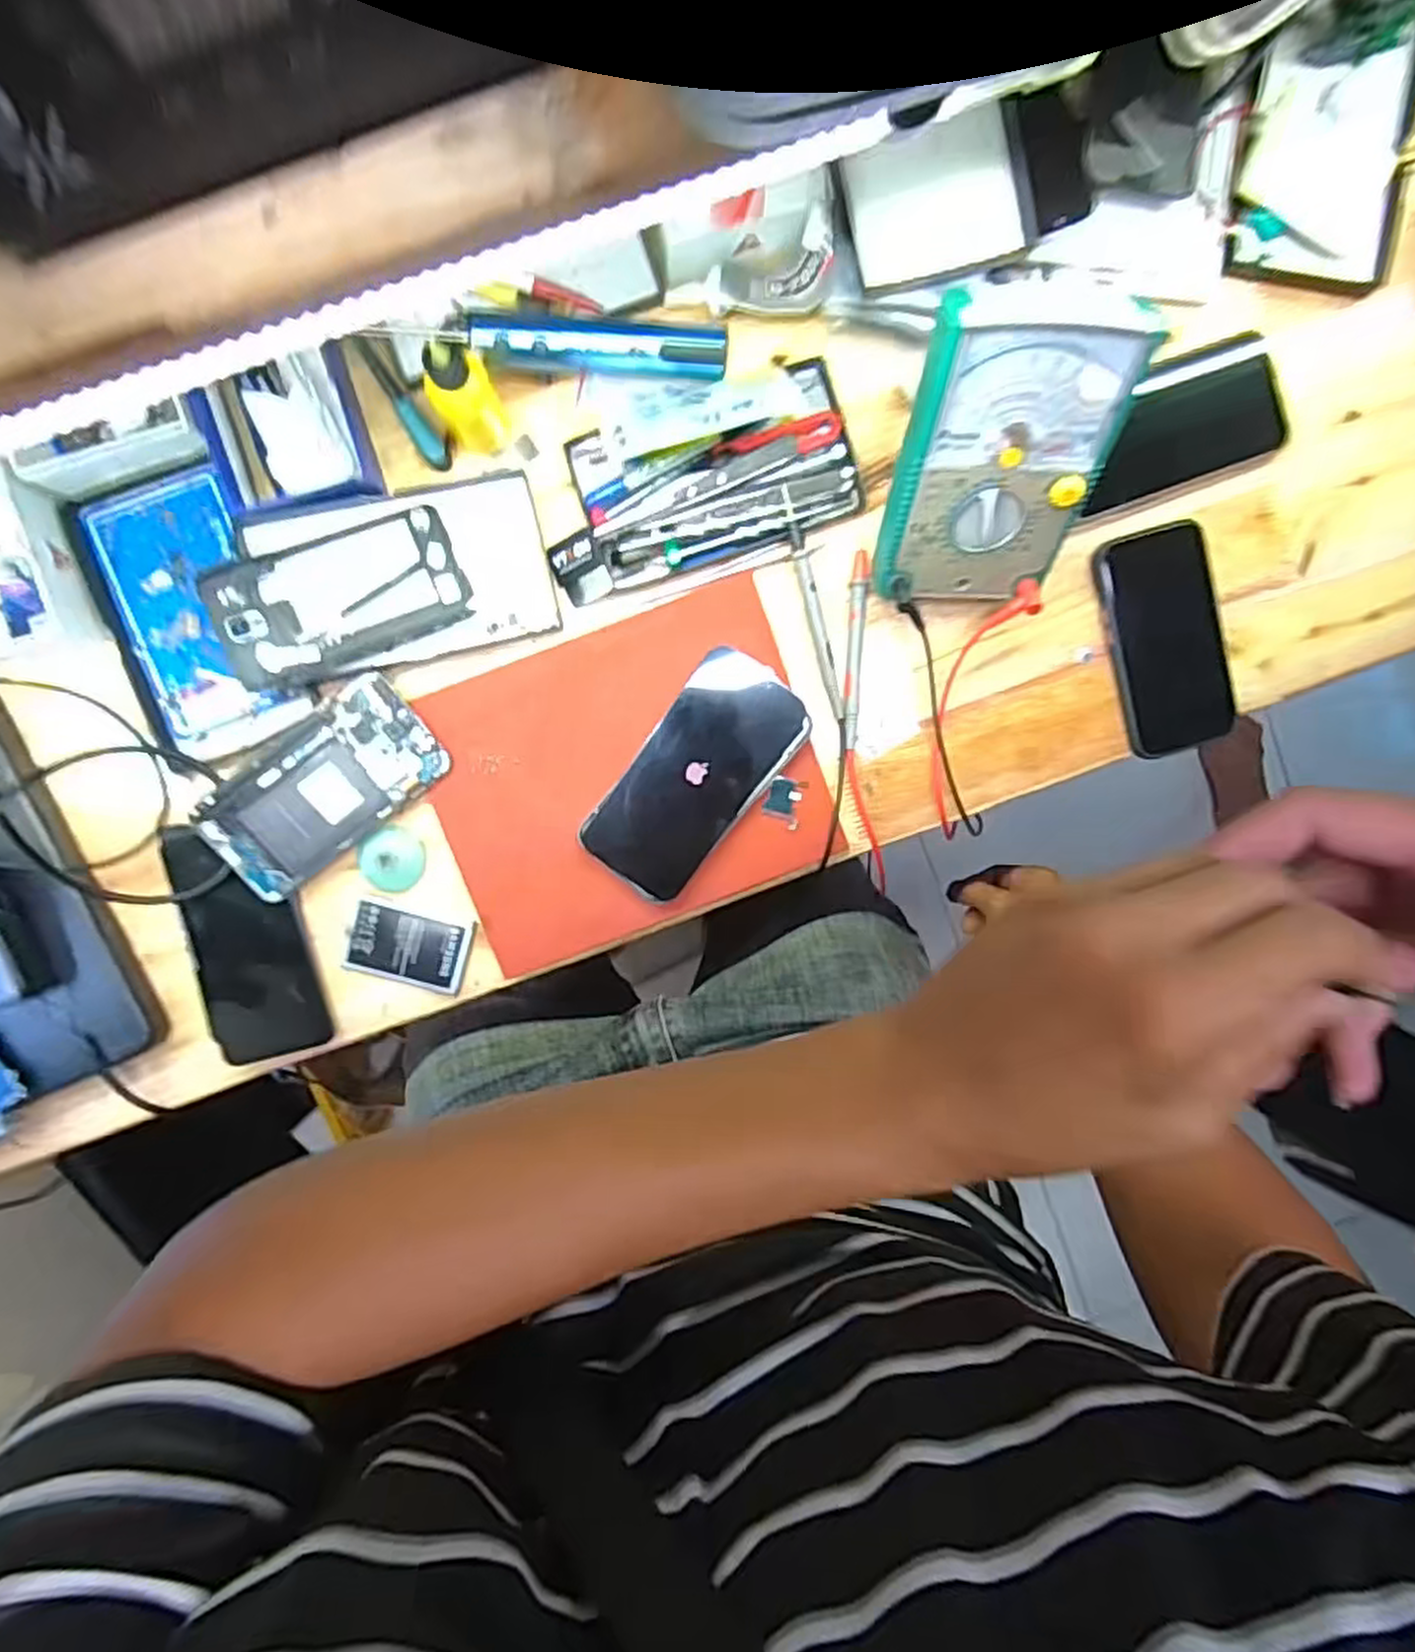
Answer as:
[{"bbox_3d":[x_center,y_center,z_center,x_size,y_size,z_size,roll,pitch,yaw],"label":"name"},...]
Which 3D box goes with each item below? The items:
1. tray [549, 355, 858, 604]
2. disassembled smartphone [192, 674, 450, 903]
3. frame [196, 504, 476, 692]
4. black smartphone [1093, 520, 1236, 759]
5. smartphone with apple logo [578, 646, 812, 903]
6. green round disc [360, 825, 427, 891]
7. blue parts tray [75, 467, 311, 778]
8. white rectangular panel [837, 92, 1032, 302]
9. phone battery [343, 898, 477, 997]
[{"bbox_3d":[-0.004,-0.217,0.499,0.200,0.018,0.098,-19,99,-3],"label":"tray"},{"bbox_3d":[-0.245,-0.024,0.506,0.148,0.011,0.075,-37,100,0],"label":"disassembled smartphone"},{"bbox_3d":[-0.223,-0.139,0.486,0.145,0.012,0.074,-22,99,-11],"label":"frame"},{"bbox_3d":[0.314,-0.126,0.537,0.077,0.014,0.148,-14,99,-3],"label":"black smartphone"},{"bbox_3d":[-0.008,-0.031,0.516,0.081,0.012,0.163,36,100,-7],"label":"smartphone with apple logo"},{"bbox_3d":[-0.208,0.022,0.524,0.039,0.006,0.042,-1,98,-5],"label":"green round disc"},{"bbox_3d":[-0.326,-0.131,0.494,0.099,0.032,0.163,-18,97,2],"label":"blue parts tray"},{"bbox_3d":[0.133,-0.364,0.460,0.109,0.012,0.083,-17,96,-1],"label":"white rectangular panel"},{"bbox_3d":[-0.200,0.081,0.530,0.078,0.009,0.050,14,96,-7],"label":"phone battery"}]

